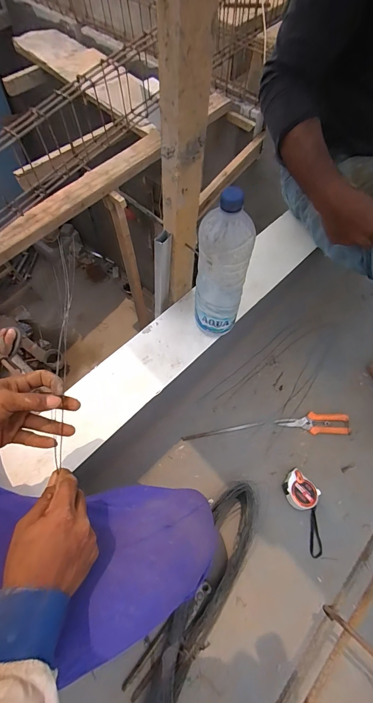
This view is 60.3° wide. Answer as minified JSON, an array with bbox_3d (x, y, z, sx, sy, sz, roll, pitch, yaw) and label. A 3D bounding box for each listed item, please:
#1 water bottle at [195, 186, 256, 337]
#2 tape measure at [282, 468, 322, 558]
[{"bbox_3d":[0.060,-0.131,0.548,0.081,0.290,0.068,-7,64,-5],"label":"water bottle"},{"bbox_3d":[0.273,0.355,0.718,0.074,0.043,0.176,-15,78,-9],"label":"tape measure"}]

